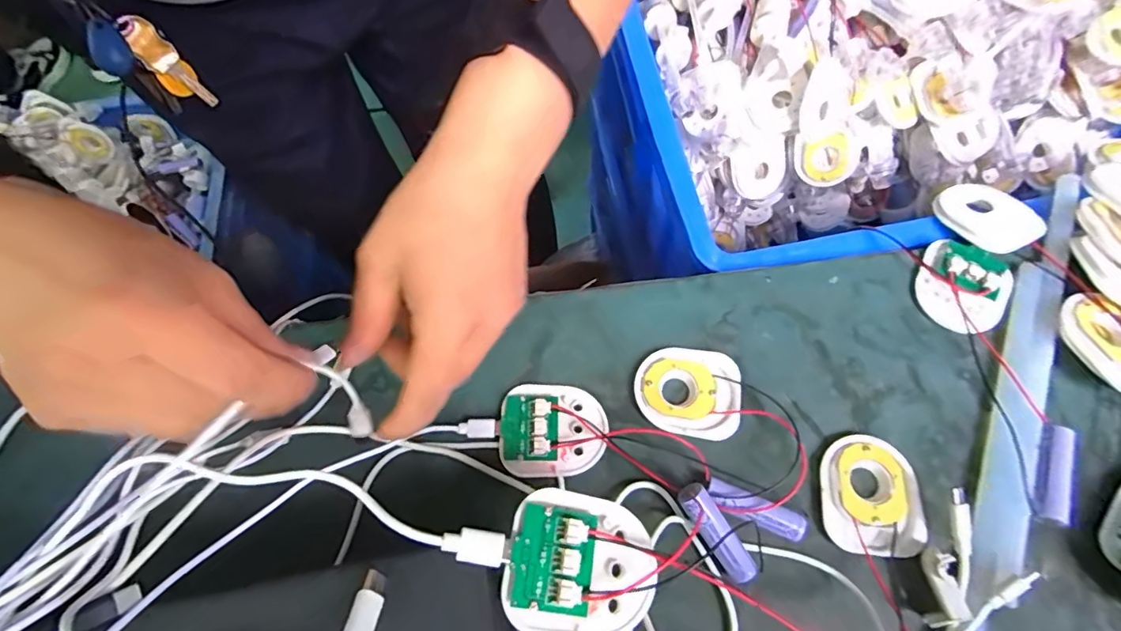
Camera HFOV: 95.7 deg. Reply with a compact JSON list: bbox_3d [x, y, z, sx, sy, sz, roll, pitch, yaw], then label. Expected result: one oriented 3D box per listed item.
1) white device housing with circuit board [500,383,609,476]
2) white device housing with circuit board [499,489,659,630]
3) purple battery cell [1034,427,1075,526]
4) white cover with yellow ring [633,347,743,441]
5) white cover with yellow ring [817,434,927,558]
[{"bbox_3d":[-0.004,0.061,0.274,0.057,0.017,0.049,0,71,3],"label":"white device housing with circuit board"},{"bbox_3d":[0.009,0.093,0.188,0.058,0.011,0.048,16,63,-11],"label":"white device housing with circuit board"},{"bbox_3d":[0.251,0.080,0.260,0.016,0.014,0.051,20,73,9],"label":"purple battery cell"},{"bbox_3d":[0.072,0.043,0.285,0.057,0.008,0.049,4,71,4],"label":"white cover with yellow ring"},{"bbox_3d":[0.160,0.092,0.263,0.047,0.009,0.057,1,71,3],"label":"white cover with yellow ring"}]

